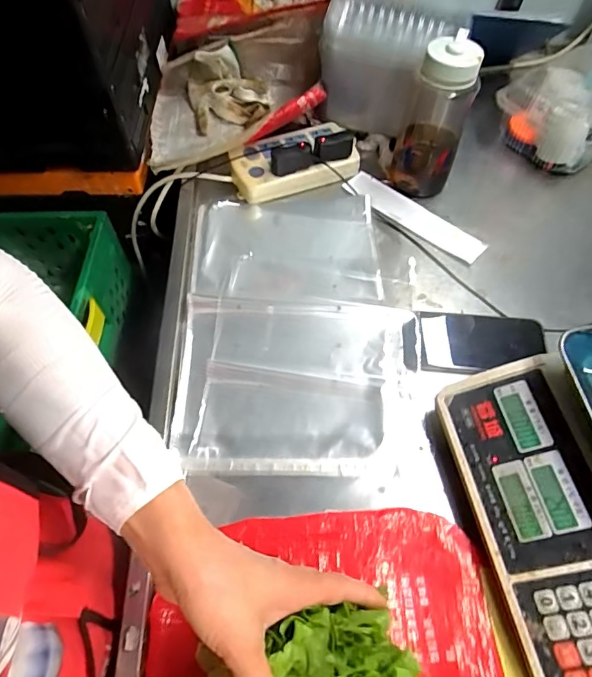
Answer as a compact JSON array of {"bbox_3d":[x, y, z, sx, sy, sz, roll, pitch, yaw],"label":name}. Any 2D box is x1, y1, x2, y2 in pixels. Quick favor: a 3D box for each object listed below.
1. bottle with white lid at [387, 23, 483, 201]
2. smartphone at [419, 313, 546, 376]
[{"bbox_3d":[0.181,-0.290,0.603,0.086,0.181,0.096,14,60,5],"label":"bottle with white lid"},{"bbox_3d":[0.218,0.008,0.531,0.144,0.012,0.073,5,59,0],"label":"smartphone"}]

